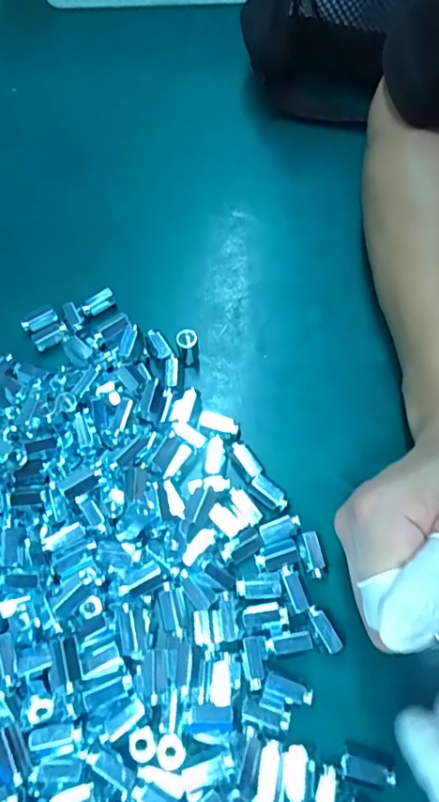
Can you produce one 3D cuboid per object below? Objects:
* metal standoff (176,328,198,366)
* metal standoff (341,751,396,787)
[{"bbox_3d":[-0.018,-0.031,0.313,0.011,0.024,0.010,-9,64,-3],"label":"metal standoff"},{"bbox_3d":[0.062,0.155,0.225,0.022,0.007,0.008,13,65,8],"label":"metal standoff"}]

